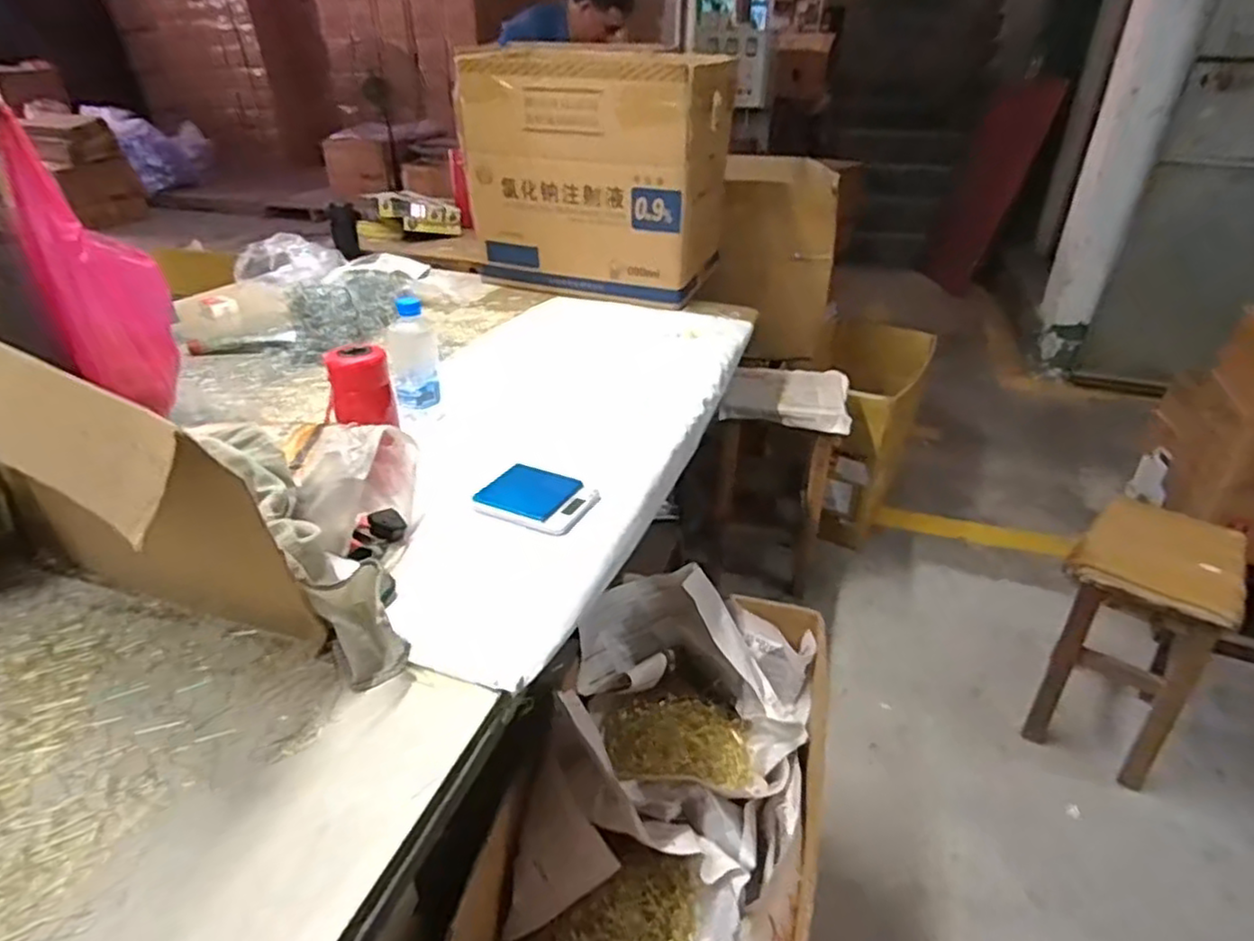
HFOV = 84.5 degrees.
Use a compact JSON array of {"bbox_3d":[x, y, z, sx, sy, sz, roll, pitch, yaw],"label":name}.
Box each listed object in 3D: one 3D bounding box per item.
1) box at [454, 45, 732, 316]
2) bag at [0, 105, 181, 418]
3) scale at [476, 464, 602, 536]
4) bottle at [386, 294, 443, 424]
[{"bbox_3d":[-0.068,-0.670,1.562,0.519,0.486,0.322,13,32,20],"label":"box"},{"bbox_3d":[-0.535,-0.200,0.700,0.099,0.257,0.092,-16,34,-28],"label":"bag"},{"bbox_3d":[-0.105,0.031,0.815,0.116,0.023,0.107,13,32,20],"label":"scale"},{"bbox_3d":[-0.302,-0.162,0.982,0.066,0.166,0.052,-7,31,-15],"label":"bottle"}]

